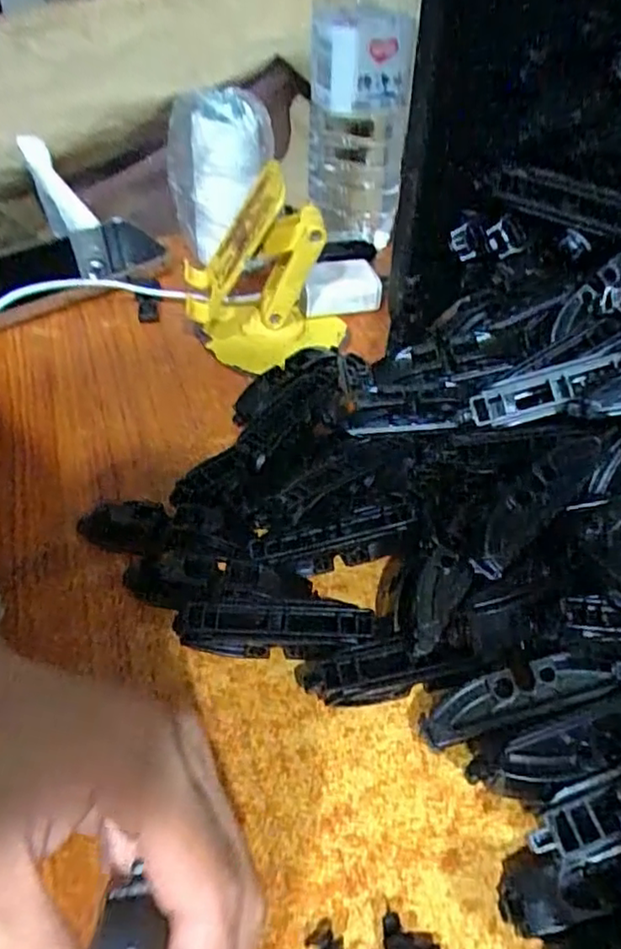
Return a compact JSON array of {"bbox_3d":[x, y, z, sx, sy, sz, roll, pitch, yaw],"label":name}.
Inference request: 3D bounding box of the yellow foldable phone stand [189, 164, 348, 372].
[{"bbox_3d":[-0.031,-0.120,0.390,0.101,0.095,0.075,8,44,6],"label":"yellow foldable phone stand"}]

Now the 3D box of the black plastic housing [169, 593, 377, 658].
[{"bbox_3d":[-0.014,0.064,0.260,0.076,0.019,0.023,2,44,0],"label":"black plastic housing"}]

